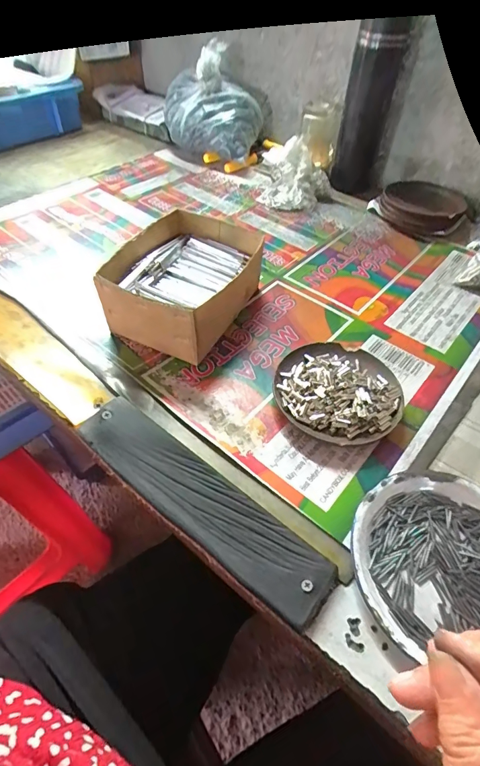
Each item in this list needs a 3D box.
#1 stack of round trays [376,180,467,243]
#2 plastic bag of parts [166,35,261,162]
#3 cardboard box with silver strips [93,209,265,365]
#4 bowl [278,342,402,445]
[{"bbox_3d":[0.272,-0.259,0.594,0.108,0.034,0.106,-30,58,-25],"label":"stack of round trays"},{"bbox_3d":[-0.043,-0.461,0.682,0.167,0.143,0.160,-2,50,-6],"label":"plastic bag of parts"},{"bbox_3d":[-0.056,-0.105,0.425,0.124,0.069,0.153,19,52,12],"label":"cardboard box with silver strips"},{"bbox_3d":[0.092,0.005,0.371,0.110,0.026,0.108,2,50,-2],"label":"bowl"}]

